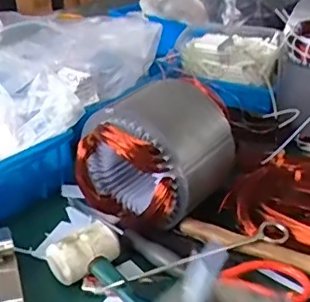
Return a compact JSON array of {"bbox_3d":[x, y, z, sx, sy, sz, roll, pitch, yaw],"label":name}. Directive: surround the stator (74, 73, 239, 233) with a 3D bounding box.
[{"bbox_3d":[0.005,0.001,0.664,0.149,0.134,0.149,17,35,30],"label":"stator"}]

